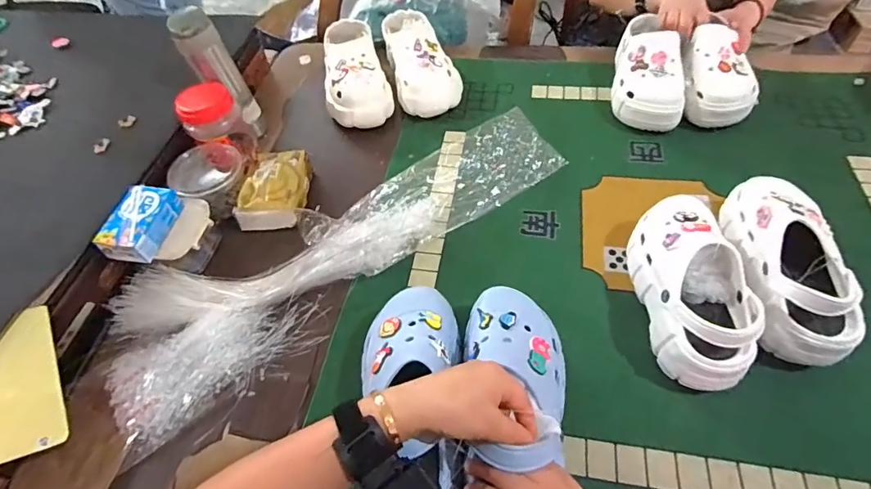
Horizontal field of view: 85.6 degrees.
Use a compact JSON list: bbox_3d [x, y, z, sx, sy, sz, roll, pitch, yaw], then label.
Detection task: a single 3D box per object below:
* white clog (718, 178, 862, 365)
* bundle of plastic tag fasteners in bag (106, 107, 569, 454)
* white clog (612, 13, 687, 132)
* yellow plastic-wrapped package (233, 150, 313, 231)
[{"bbox_3d":[0.433,0.020,0.578,0.102,0.102,0.243,8,54,10],"label":"white clog"},{"bbox_3d":[-0.115,-0.004,0.687,0.707,0.080,0.228,-26,56,-16],"label":"bundle of plastic tag fasteners in bag"},{"bbox_3d":[0.379,-0.310,0.837,0.106,0.104,0.201,6,53,8],"label":"white clog"},{"bbox_3d":[-0.259,-0.093,0.764,0.103,0.055,0.131,0,53,4],"label":"yellow plastic-wrapped package"}]

